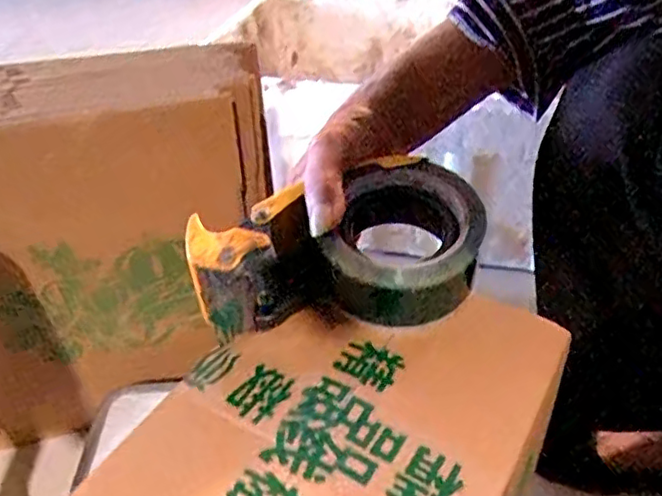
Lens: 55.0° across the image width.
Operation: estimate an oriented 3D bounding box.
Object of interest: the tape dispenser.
[{"bbox_3d":[0.005,0.007,0.378,0.167,0.068,0.084,-13,38,-10],"label":"tape dispenser"}]

